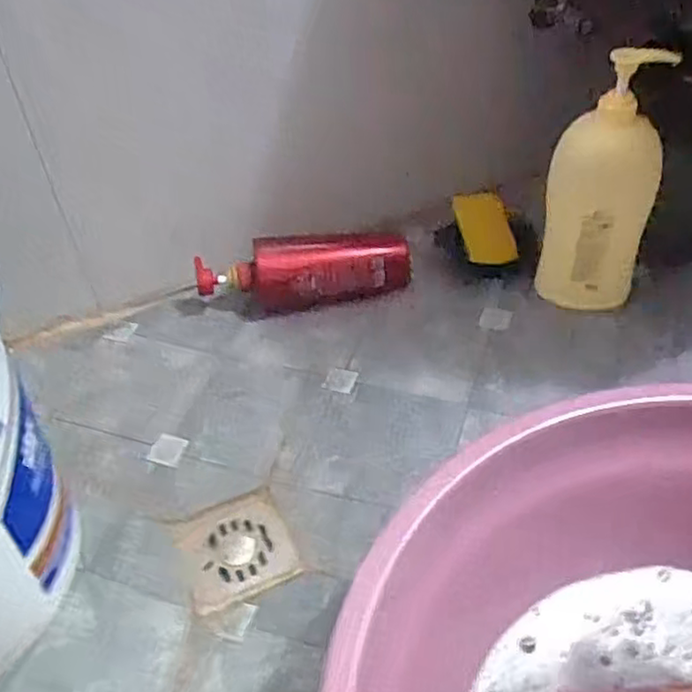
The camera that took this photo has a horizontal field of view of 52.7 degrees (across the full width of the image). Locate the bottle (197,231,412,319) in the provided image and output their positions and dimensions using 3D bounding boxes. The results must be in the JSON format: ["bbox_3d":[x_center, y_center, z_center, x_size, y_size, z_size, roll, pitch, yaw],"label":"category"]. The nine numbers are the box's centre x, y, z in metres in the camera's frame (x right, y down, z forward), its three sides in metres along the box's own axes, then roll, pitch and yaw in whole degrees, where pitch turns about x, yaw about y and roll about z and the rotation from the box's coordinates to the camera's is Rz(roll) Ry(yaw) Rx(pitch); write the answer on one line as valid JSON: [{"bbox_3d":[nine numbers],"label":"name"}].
[{"bbox_3d":[-0.052,-0.089,0.840,0.257,0.062,0.068,-9,43,-4],"label":"bottle"}]

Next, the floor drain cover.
[{"bbox_3d":[-0.101,0.185,0.637,0.094,0.005,0.097,-20,45,-15],"label":"floor drain cover"}]

